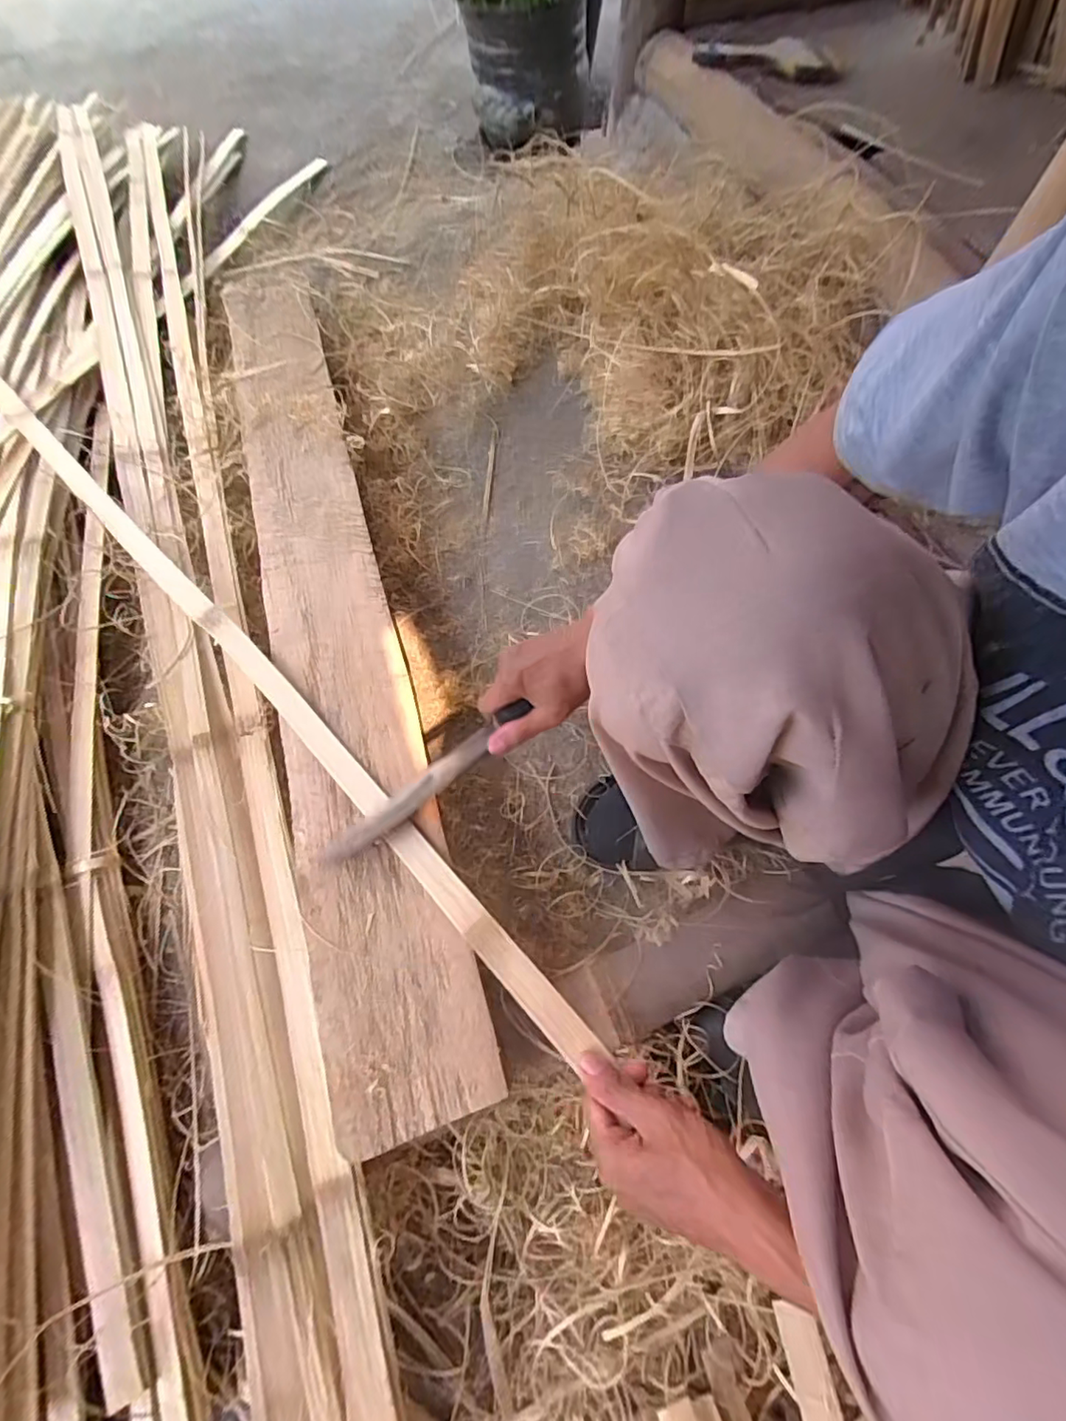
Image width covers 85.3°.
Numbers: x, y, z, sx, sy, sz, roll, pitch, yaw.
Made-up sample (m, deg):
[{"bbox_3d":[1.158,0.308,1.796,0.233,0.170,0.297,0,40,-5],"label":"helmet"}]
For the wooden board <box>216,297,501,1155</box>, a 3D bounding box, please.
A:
[{"bbox_3d":[-0.234,-0.139,0.633,0.134,0.048,1.029,-17,66,-6],"label":"wooden board"}]

